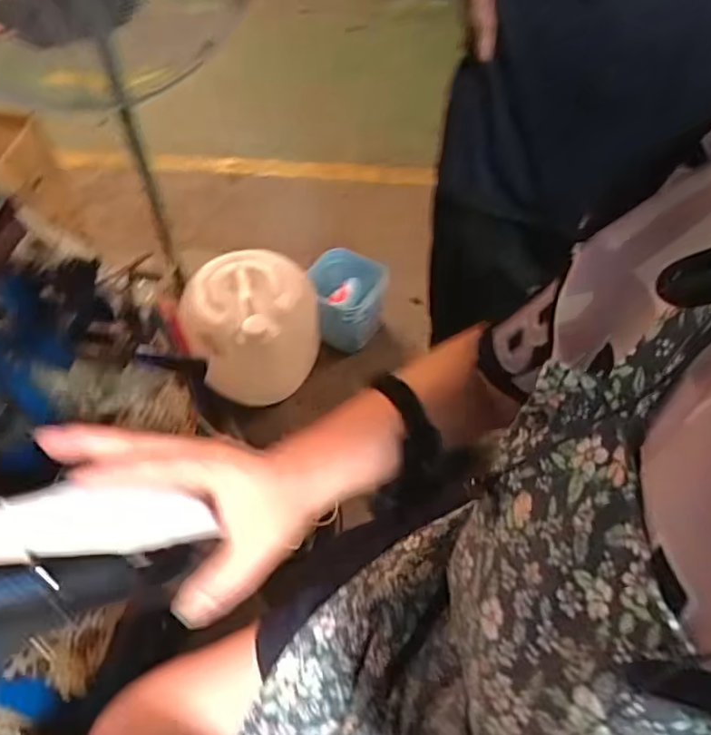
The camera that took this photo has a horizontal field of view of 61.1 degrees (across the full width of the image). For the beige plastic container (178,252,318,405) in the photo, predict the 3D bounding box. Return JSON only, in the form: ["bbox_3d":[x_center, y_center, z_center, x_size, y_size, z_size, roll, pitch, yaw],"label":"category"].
[{"bbox_3d":[-0.269,-0.095,1.601,0.346,0.308,0.235,-12,53,-6],"label":"beige plastic container"}]

